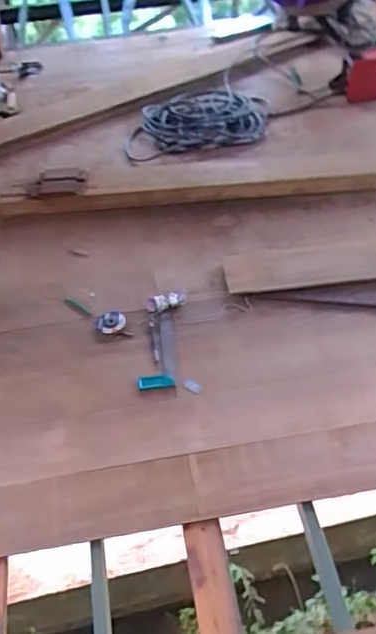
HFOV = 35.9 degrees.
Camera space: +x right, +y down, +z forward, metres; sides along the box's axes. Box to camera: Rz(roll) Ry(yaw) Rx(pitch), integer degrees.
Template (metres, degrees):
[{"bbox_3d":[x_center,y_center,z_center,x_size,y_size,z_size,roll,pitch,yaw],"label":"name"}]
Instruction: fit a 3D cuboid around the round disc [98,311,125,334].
[{"bbox_3d":[-0.230,0.018,1.748,0.079,0.021,0.076,-3,50,3],"label":"round disc"}]

